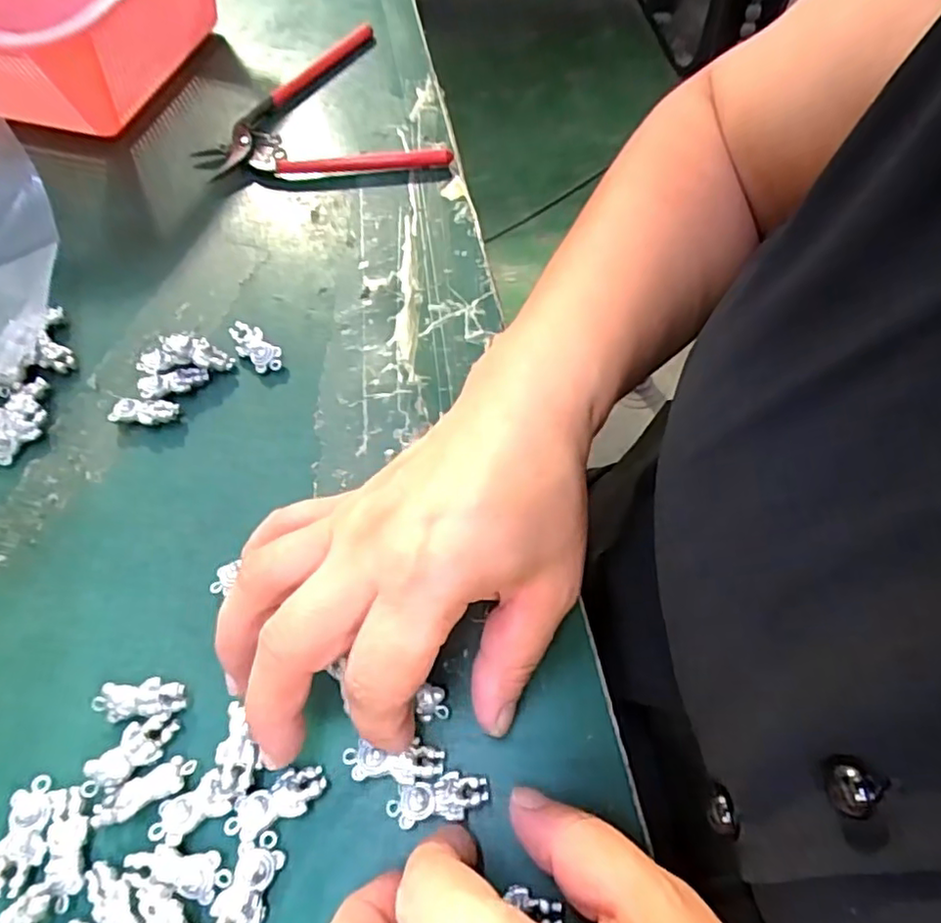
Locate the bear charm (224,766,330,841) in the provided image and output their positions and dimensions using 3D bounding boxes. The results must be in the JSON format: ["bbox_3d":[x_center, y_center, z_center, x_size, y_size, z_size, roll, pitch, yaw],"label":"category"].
[{"bbox_3d":[-0.064,0.112,0.209,0.032,0.006,0.013,-26,63,-11],"label":"bear charm"}]

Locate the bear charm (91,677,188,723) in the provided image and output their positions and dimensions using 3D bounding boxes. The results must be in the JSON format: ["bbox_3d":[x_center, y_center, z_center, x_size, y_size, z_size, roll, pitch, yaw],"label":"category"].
[{"bbox_3d":[-0.117,0.085,0.227,0.031,0.011,0.012,-7,61,-1],"label":"bear charm"}]

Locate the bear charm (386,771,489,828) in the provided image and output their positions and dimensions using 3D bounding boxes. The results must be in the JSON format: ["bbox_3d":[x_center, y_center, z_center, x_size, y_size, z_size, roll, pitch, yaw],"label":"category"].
[{"bbox_3d":[-0.011,0.110,0.208,0.032,0.009,0.013,-9,61,-2],"label":"bear charm"}]

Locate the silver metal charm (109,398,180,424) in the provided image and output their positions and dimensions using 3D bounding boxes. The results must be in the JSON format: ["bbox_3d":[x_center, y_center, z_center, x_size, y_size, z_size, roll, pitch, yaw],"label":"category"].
[{"bbox_3d":[-0.147,-0.022,0.288,0.029,0.008,0.013,5,62,6],"label":"silver metal charm"}]

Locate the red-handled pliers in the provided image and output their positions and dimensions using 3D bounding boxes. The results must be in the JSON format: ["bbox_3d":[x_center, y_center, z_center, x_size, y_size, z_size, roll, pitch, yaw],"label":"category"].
[{"bbox_3d":[-0.091,-0.233,0.405,0.146,0.012,0.144,-4,61,1],"label":"red-handled pliers"}]

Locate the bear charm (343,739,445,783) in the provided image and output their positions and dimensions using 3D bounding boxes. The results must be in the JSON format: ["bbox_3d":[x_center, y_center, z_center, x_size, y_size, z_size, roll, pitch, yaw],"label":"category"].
[{"bbox_3d":[-0.026,0.101,0.214,0.033,0.004,0.012,-2,61,5],"label":"bear charm"}]

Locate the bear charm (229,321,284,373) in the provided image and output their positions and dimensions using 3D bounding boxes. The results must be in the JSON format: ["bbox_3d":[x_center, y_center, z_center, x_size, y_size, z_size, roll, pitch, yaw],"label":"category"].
[{"bbox_3d":[-0.102,-0.055,0.303,0.015,0.008,0.031,-42,67,-18],"label":"bear charm"}]

